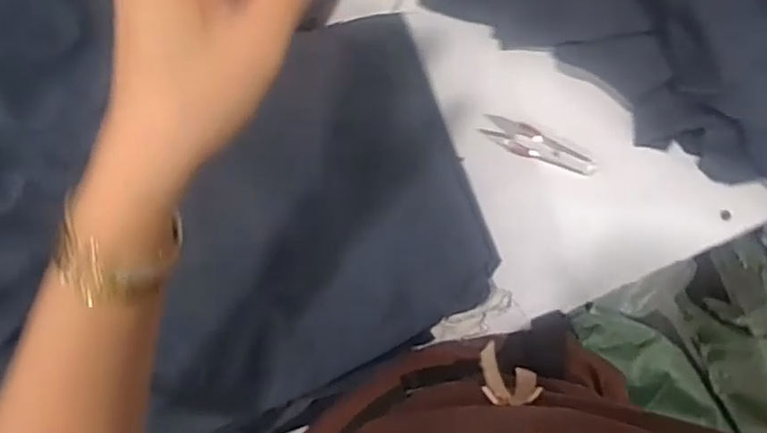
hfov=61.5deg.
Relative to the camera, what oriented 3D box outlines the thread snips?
[{"bbox_3d":[0.138,-0.063,0.573,0.104,0.013,0.026,21,93,4],"label":"thread snips"}]

